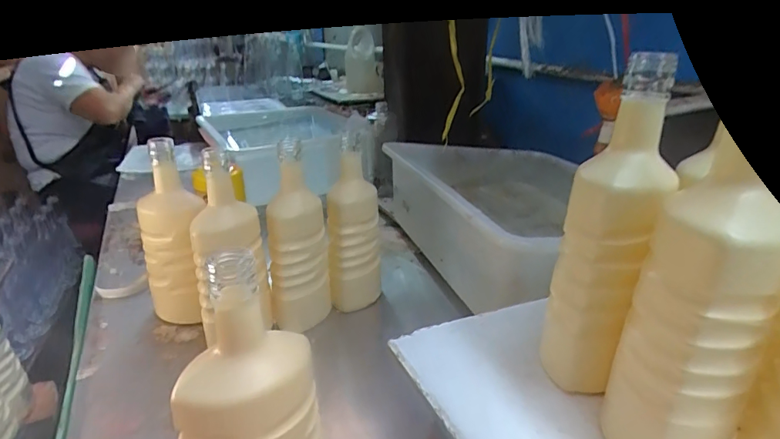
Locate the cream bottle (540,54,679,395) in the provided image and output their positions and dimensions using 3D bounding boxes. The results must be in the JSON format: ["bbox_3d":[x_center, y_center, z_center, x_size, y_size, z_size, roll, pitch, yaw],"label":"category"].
[{"bbox_3d":[0.160,0.018,0.349,0.069,0.240,0.076,9,27,24],"label":"cream bottle"}]

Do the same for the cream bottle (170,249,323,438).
[{"bbox_3d":[-0.100,0.150,0.341,0.086,0.247,0.074,2,23,4],"label":"cream bottle"}]

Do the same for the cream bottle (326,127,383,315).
[{"bbox_3d":[-0.052,0.033,0.679,0.072,0.259,0.080,0,23,0],"label":"cream bottle"}]

